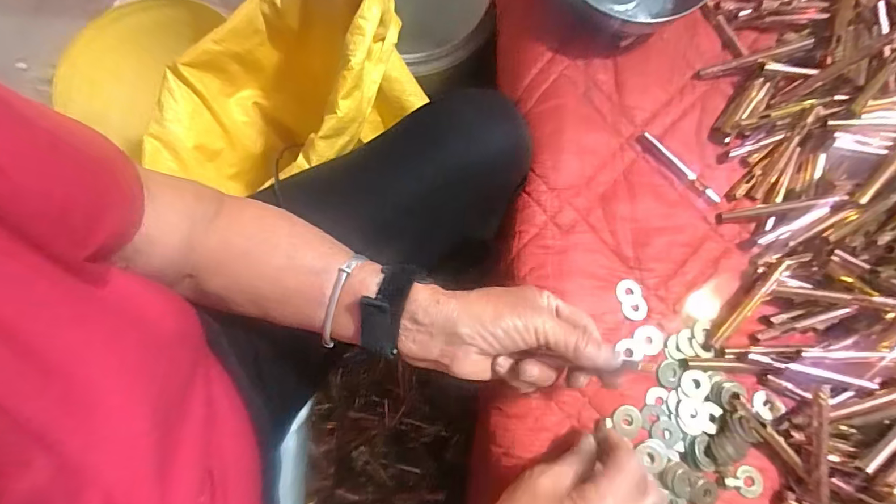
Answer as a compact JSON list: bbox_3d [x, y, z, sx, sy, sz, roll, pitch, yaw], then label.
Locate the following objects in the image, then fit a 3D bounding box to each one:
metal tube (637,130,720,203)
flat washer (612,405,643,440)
[{"bbox_3d":[0.210,-0.077,0.400,0.088,0.010,0.013,42,79,8],"label":"metal tube"},{"bbox_3d":[0.141,0.132,0.347,0.024,0.004,0.022,0,76,-2],"label":"flat washer"}]

